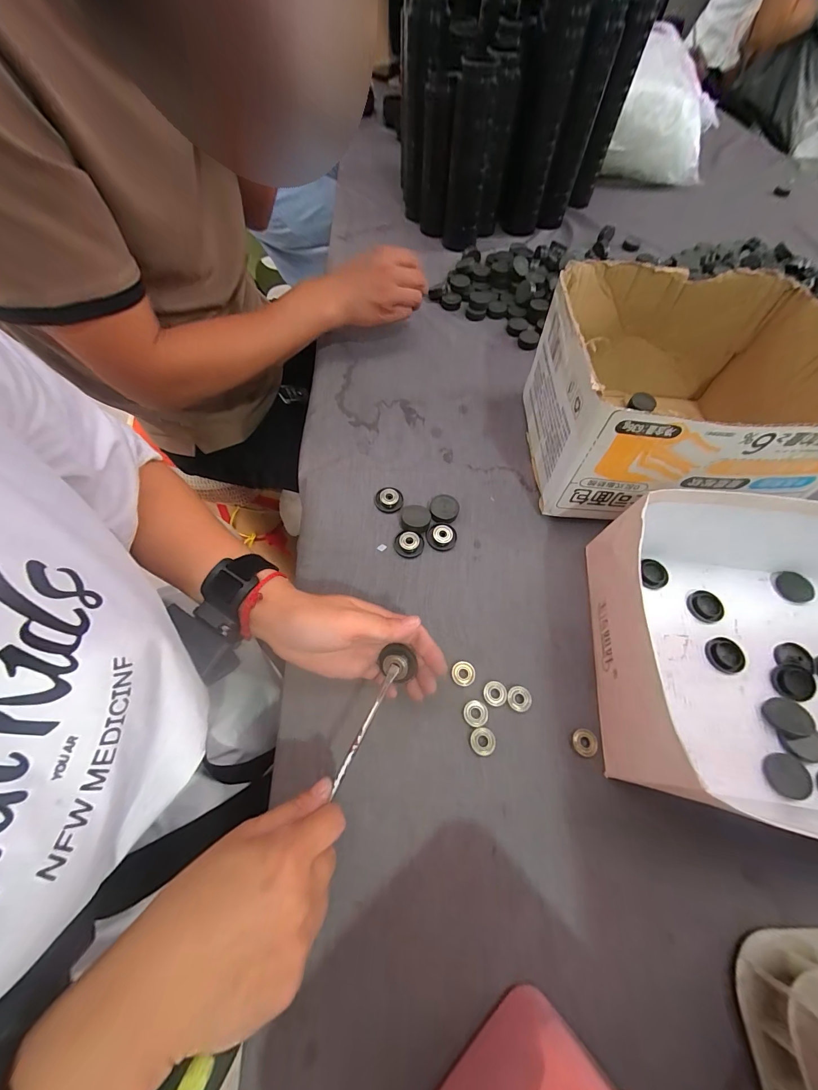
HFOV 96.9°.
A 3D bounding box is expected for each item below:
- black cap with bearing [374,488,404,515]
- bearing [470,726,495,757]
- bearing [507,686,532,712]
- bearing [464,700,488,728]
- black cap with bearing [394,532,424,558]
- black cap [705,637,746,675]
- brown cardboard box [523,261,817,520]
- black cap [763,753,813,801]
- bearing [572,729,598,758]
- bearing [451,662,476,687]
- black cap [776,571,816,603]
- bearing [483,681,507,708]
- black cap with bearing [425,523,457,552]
[{"bbox_3d":[-0.023,-0.052,0.409,0.032,0.010,0.031,0,62,-1],"label":"black cap with bearing"},{"bbox_3d":[0.063,0.167,0.308,0.020,0.005,0.020,0,62,-1],"label":"bearing"},{"bbox_3d":[0.098,0.137,0.323,0.021,0.006,0.020,0,62,-1],"label":"bearing"},{"bbox_3d":[0.059,0.147,0.317,0.021,0.004,0.021,0,62,-1],"label":"bearing"},{"bbox_3d":[0.000,-0.001,0.384,0.031,0.010,0.026,8,62,3],"label":"black cap with bearing"},{"bbox_3d":[0.301,0.106,0.345,0.028,0.010,0.032,-37,68,-19],"label":"black cap"},{"bbox_3d":[0.284,-0.167,0.402,0.269,0.150,0.248,5,62,2],"label":"brown cardboard box"},{"bbox_3d":[0.315,0.192,0.302,0.035,0.005,0.031,-13,63,-8],"label":"black cap"},{"bbox_3d":[0.150,0.169,0.311,0.018,0.008,0.021,5,62,2],"label":"bearing"},{"bbox_3d":[0.050,0.118,0.332,0.021,0.006,0.020,0,62,-1],"label":"bearing"},{"bbox_3d":[0.400,0.045,0.377,0.032,0.006,0.030,24,80,29],"label":"black cap"},{"bbox_3d":[0.077,0.133,0.325,0.020,0.005,0.020,0,62,-1],"label":"bearing"},{"bbox_3d":[0.036,-0.010,0.391,0.032,0.008,0.032,0,62,-1],"label":"black cap with bearing"}]

